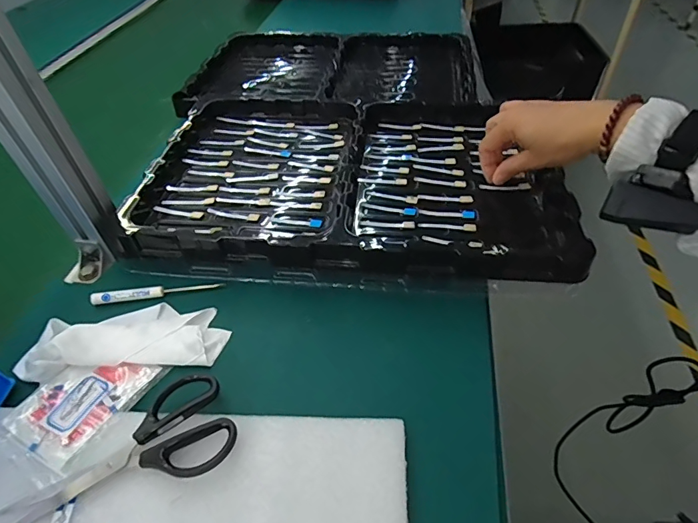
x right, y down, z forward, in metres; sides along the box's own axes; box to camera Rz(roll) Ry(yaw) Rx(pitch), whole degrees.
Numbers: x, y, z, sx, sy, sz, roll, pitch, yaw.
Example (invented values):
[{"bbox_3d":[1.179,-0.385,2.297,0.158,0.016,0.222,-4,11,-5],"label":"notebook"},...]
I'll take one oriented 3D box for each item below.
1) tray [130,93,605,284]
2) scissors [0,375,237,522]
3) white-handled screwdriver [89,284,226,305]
[{"bbox_3d":[0.003,-0.109,0.525,0.464,0.045,0.317,3,47,6],"label":"tray"},{"bbox_3d":[-0.166,0.145,0.312,0.160,0.014,0.071,-24,50,-18],"label":"scissors"},{"bbox_3d":[-0.192,0.029,0.433,0.125,0.011,0.013,-9,46,-4],"label":"white-handled screwdriver"}]

